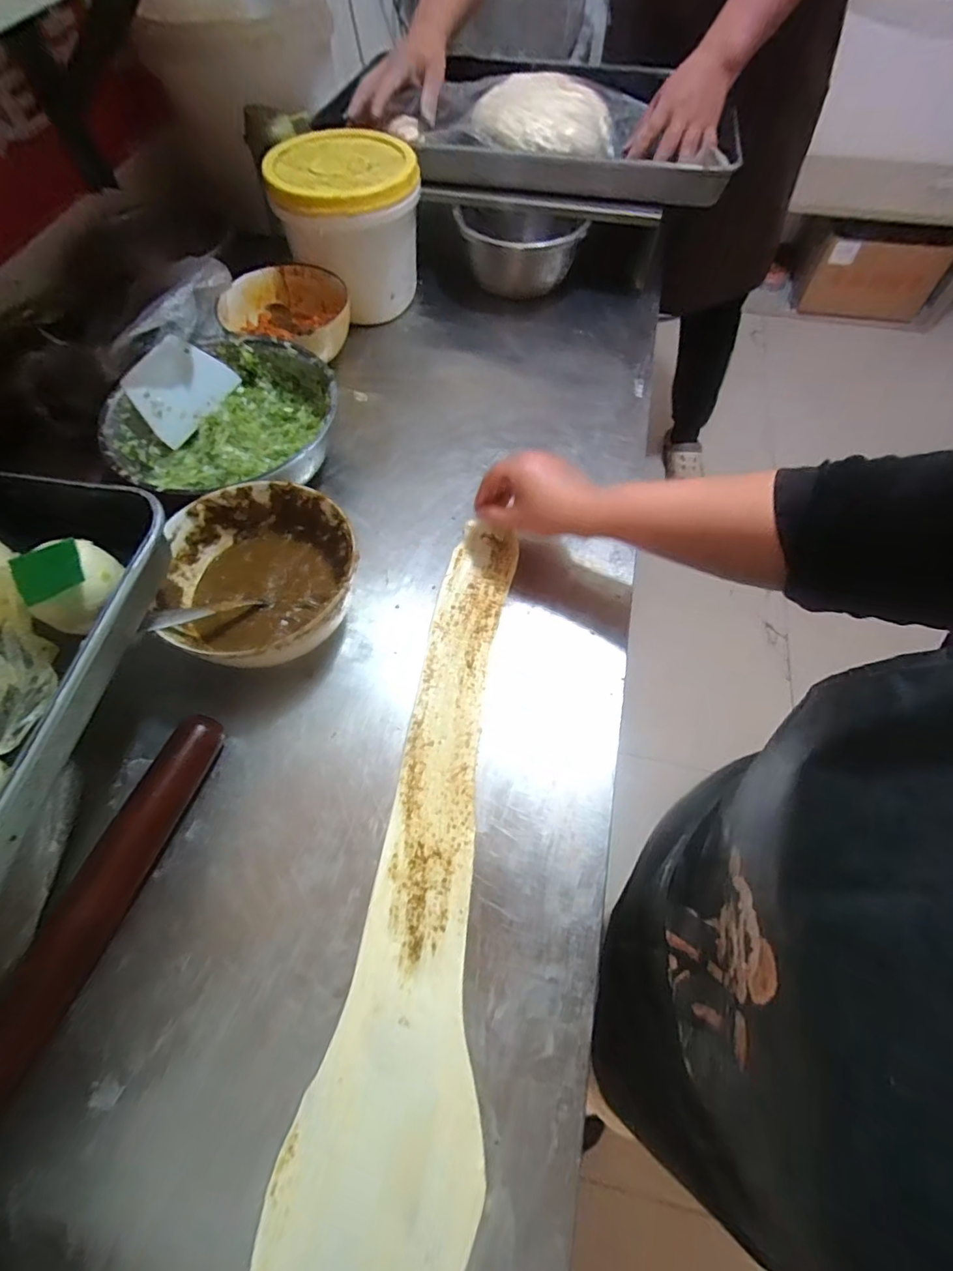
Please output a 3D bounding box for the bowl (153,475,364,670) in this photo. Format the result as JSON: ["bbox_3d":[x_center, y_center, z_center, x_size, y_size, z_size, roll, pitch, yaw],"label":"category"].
[{"bbox_3d":[-0.192,-0.052,0.470,0.163,0.082,0.152,0,62,-1],"label":"bowl"}]

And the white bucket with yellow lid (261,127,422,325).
[{"bbox_3d":[-0.169,-0.547,0.685,0.176,0.144,0.180,0,62,-1],"label":"white bucket with yellow lid"}]

